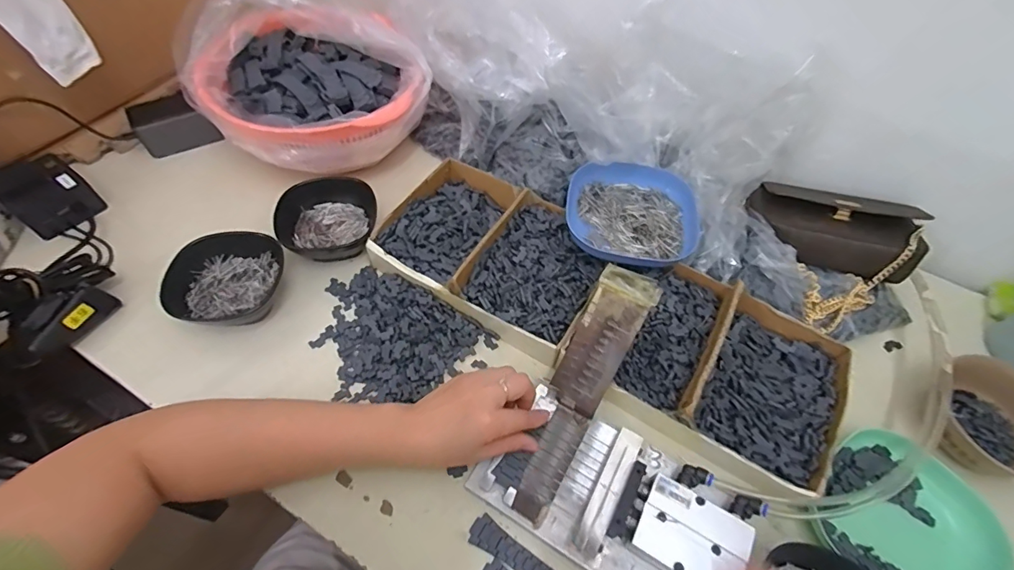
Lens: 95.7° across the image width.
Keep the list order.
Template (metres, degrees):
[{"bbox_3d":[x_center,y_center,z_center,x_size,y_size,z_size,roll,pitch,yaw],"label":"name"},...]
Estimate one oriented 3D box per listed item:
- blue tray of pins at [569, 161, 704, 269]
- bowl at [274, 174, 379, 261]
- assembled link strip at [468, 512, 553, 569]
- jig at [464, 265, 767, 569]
[{"bbox_3d":[0.139,-0.081,0.514,0.142,0.029,0.132,13,56,5],"label":"blue tray of pins"},{"bbox_3d":[-0.206,-0.073,0.535,0.108,0.052,0.107,2,55,-3],"label":"bowl"},{"bbox_3d":[0.009,0.223,0.377,0.086,0.004,0.023,28,58,15],"label":"assembled link strip"},{"bbox_3d":[0.115,0.132,0.380,0.208,0.087,0.208,34,60,18],"label":"jig"}]

